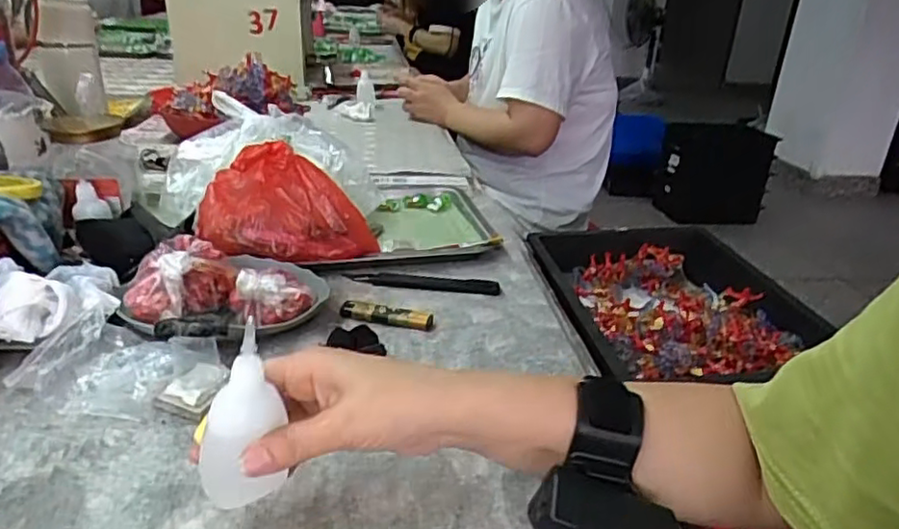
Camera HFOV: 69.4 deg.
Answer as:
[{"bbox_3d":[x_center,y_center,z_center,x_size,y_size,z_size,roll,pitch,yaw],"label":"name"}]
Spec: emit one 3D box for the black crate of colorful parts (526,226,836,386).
[{"bbox_3d":[0.315,0.050,0.943,0.292,0.091,0.362,-4,25,-17],"label":"black crate of colorful parts"}]

